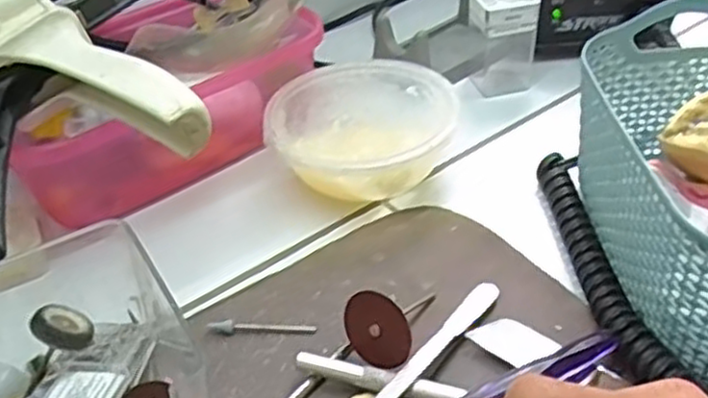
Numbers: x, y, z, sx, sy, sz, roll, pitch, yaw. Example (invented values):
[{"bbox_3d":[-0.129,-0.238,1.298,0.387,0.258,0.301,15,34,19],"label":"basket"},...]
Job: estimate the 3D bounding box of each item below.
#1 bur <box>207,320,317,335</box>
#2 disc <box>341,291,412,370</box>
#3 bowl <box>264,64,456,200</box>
[{"bbox_3d":[-0.041,0.056,0.324,0.047,0.006,0.005,-3,40,1],"label":"bur"},{"bbox_3d":[0.009,0.054,0.302,0.032,0.030,0.004,-1,4,35],"label":"disc"},{"bbox_3d":[0.004,-0.034,0.406,0.100,0.039,0.102,-3,39,2],"label":"bowl"}]

